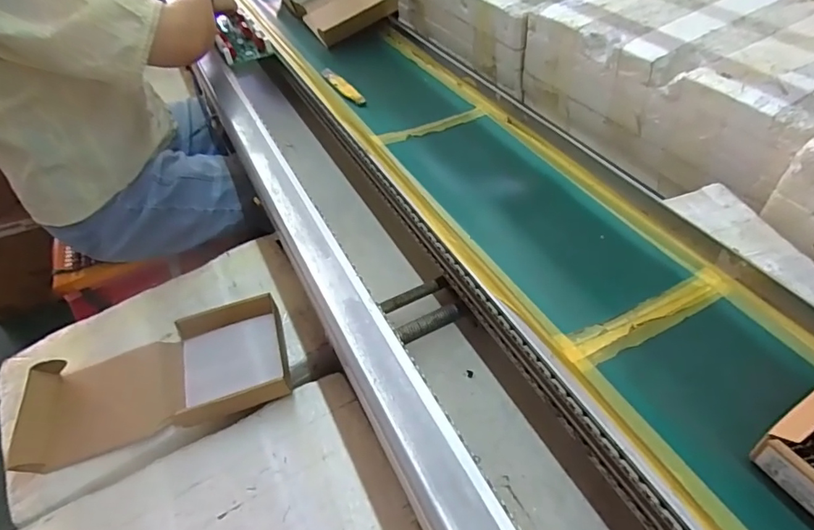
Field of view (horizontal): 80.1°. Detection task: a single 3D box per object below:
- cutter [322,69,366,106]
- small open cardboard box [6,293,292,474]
[{"bbox_3d":[-0.097,-0.272,0.744,0.027,0.013,0.129,-23,48,-16],"label":"cutter"},{"bbox_3d":[-0.344,0.158,0.665,0.354,0.048,0.163,-13,46,-6],"label":"small open cardboard box"}]

